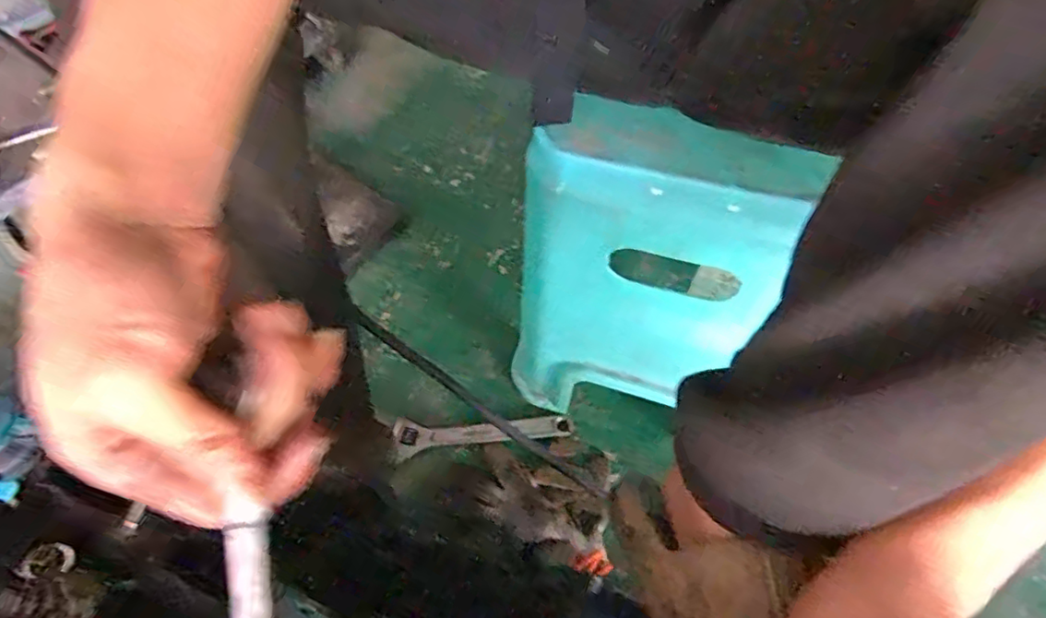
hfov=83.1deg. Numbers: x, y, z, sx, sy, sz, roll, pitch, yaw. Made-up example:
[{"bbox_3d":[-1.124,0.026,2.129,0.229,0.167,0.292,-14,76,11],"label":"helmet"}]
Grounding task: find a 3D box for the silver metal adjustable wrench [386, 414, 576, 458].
[{"bbox_3d":[-0.061,0.172,0.851,0.255,0.022,0.055,-5,59,1],"label":"silver metal adjustable wrench"}]

